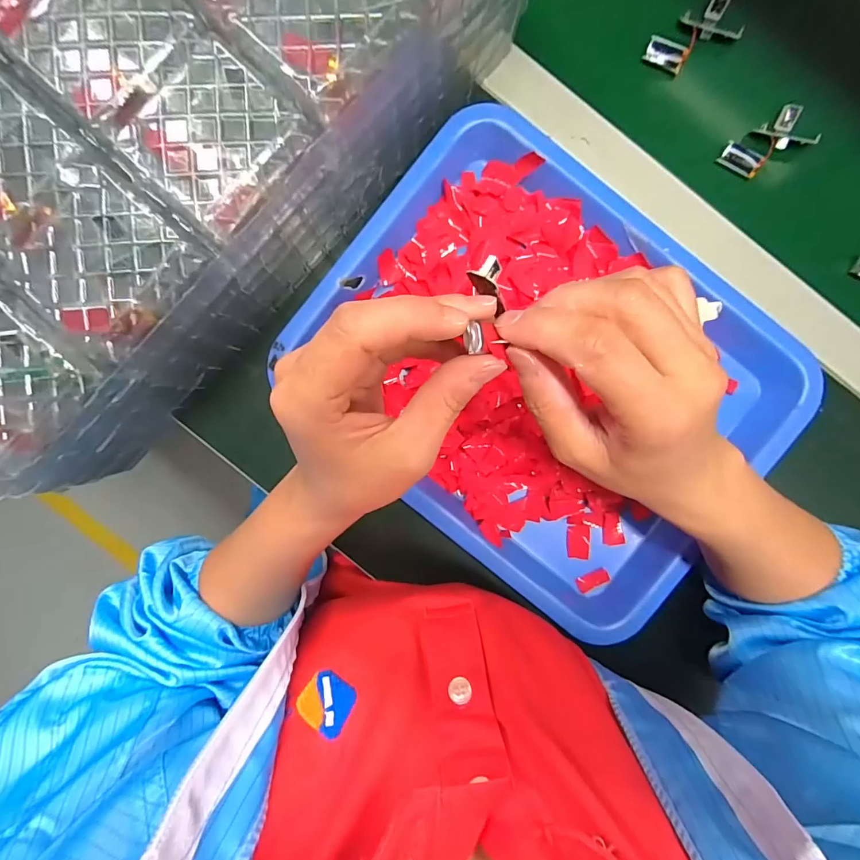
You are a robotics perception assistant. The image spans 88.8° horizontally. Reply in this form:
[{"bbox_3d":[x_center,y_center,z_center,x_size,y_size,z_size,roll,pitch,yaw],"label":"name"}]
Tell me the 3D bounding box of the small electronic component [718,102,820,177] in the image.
[{"bbox_3d":[0.262,-0.220,0.339,0.070,0.015,0.034,-33,90,-1],"label":"small electronic component"}]

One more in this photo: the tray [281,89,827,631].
[{"bbox_3d":[0.086,-0.043,0.322,0.331,0.036,0.268,42,89,0],"label":"tray"}]

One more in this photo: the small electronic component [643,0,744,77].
[{"bbox_3d":[0.200,-0.300,0.338,0.075,0.015,0.034,-31,90,-1],"label":"small electronic component"}]

